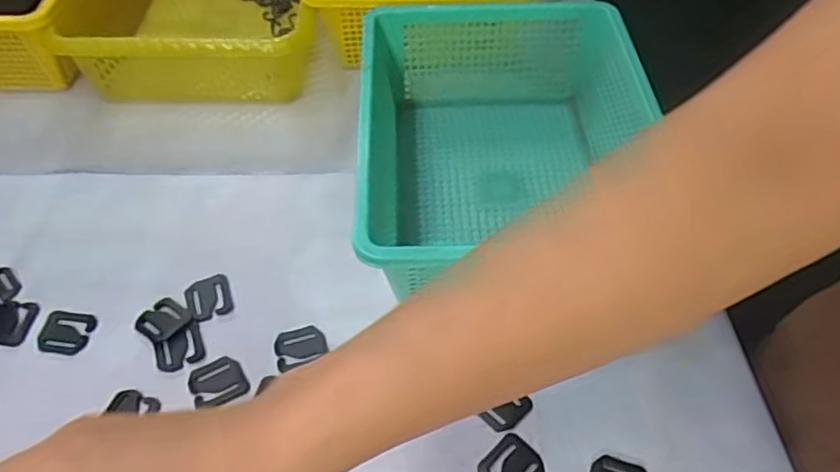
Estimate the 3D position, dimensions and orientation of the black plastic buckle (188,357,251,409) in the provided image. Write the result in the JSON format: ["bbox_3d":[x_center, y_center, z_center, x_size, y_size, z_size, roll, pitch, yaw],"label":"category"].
[{"bbox_3d":[-0.150,0.108,0.462,0.038,0.004,0.034,-24,54,-18],"label":"black plastic buckle"}]

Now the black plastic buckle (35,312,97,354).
[{"bbox_3d":[-0.276,0.075,0.485,0.038,0.005,0.038,6,51,5],"label":"black plastic buckle"}]

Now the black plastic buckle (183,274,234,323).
[{"bbox_3d":[-0.170,0.050,0.504,0.034,0.004,0.039,-18,53,-15],"label":"black plastic buckle"}]

